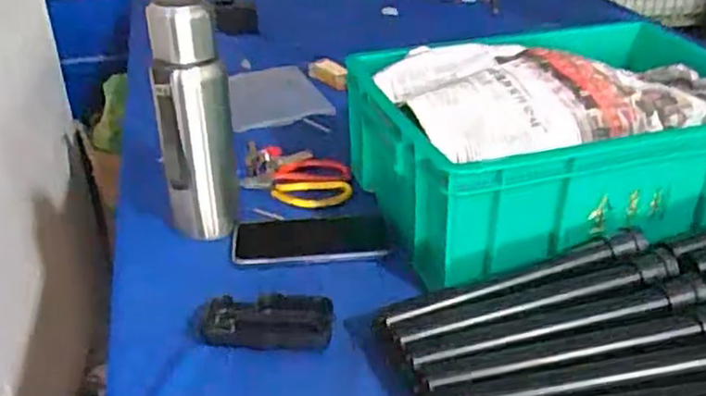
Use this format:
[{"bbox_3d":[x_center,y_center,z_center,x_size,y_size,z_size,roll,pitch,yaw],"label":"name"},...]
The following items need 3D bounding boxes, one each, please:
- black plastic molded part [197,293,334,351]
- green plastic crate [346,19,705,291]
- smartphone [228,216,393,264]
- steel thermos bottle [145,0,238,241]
[{"bbox_3d":[-0.077,0.107,0.629,0.117,0.016,0.059,1,30,6],"label":"black plastic molded part"},{"bbox_3d":[0.217,-0.063,0.761,0.383,0.149,0.268,-11,31,-14],"label":"green plastic crate"},{"bbox_3d":[-0.043,0.040,0.735,0.158,0.005,0.071,-4,30,-2],"label":"smartphone"},{"bbox_3d":[-0.162,-0.081,0.728,0.072,0.250,0.065,-9,30,-11],"label":"steel thermos bottle"}]

